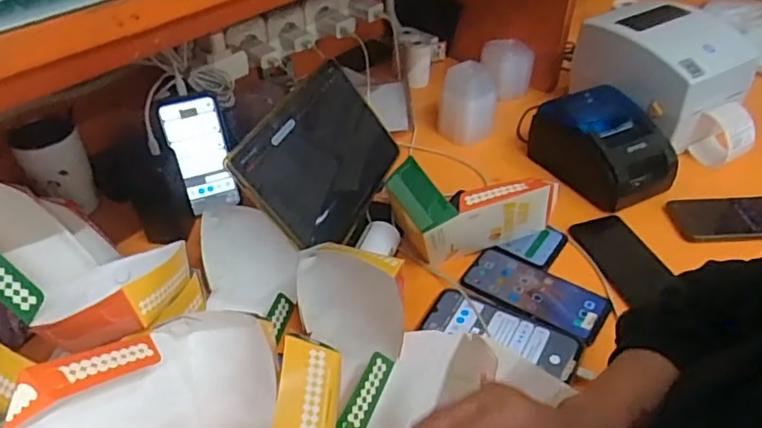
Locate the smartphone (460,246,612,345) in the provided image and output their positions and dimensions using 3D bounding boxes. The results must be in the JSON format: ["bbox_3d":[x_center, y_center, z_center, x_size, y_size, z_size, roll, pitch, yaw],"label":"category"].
[{"bbox_3d":[0.182,0.091,0.684,0.168,0.011,0.076,23,47,27],"label":"smartphone"}]

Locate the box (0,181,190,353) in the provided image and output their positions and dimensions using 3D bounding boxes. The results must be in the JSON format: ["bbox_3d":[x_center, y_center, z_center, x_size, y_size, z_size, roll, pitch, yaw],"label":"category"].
[{"bbox_3d":[-0.295,0.044,0.561,0.174,0.126,0.130,10,42,13],"label":"box"}]

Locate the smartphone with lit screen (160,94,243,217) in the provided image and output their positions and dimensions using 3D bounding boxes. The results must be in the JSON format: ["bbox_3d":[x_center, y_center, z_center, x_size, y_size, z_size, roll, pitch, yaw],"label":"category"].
[{"bbox_3d":[-0.241,-0.080,0.771,0.074,0.159,0.017,-11,27,-10],"label":"smartphone with lit screen"}]

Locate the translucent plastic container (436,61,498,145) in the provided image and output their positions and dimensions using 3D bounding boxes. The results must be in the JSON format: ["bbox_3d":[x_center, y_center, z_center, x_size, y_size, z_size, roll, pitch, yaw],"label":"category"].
[{"bbox_3d":[0.136,-0.174,0.906,0.087,0.120,0.083,4,41,7],"label":"translucent plastic container"}]

